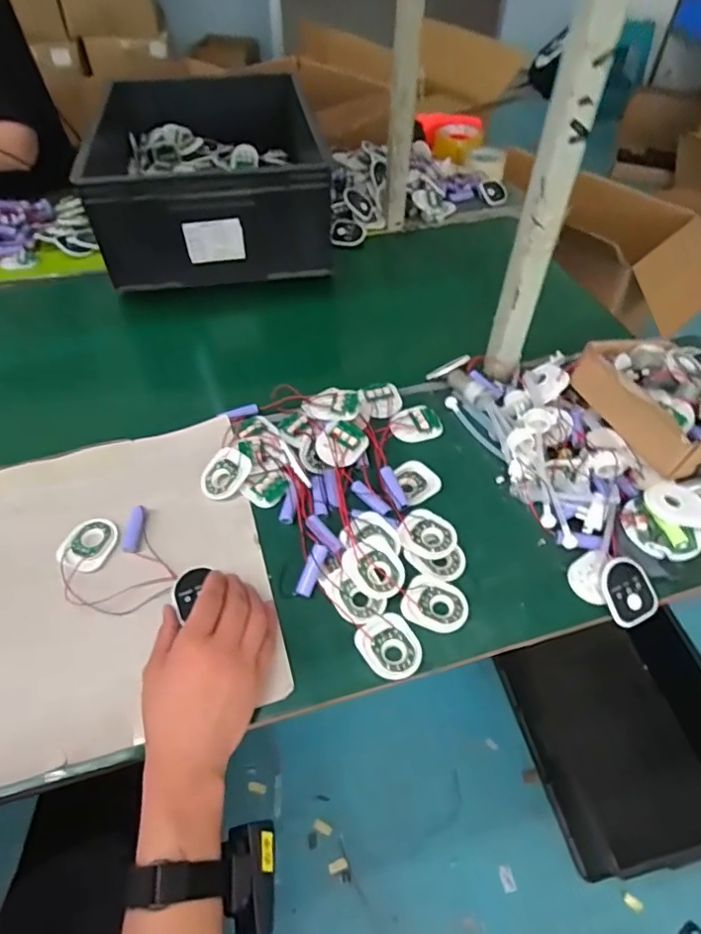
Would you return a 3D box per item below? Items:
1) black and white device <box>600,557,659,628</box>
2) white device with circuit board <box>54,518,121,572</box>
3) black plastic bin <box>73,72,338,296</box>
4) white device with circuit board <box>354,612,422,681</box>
[{"bbox_3d":[0.254,0.113,0.517,0.047,0.010,0.057,-16,85,-10],"label":"black and white device"},{"bbox_3d":[-0.260,0.078,0.567,0.047,0.010,0.057,19,53,13],"label":"white device with circuit board"},{"bbox_3d":[-0.238,-0.507,0.960,0.373,0.166,0.481,-8,52,-8],"label":"black plastic bin"},{"bbox_3d":[0.035,0.157,0.495,0.048,0.009,0.056,-28,57,-23],"label":"white device with circuit board"}]

